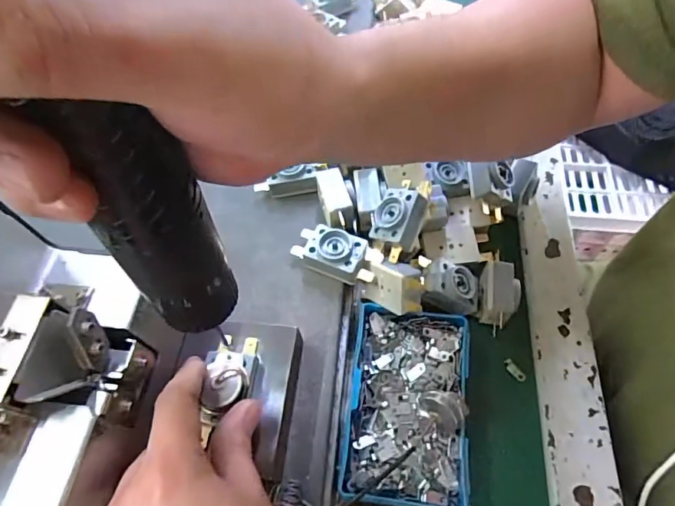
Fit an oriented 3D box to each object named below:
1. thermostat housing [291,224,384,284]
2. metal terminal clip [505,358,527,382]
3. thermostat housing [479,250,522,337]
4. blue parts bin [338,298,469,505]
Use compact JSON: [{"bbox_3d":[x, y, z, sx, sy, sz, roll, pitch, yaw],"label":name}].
[{"bbox_3d":[0.000,0.000,0.297,0.054,0.021,0.027,16,62,12],"label":"thermostat housing"},{"bbox_3d":[0.118,0.078,0.296,0.007,0.004,0.017,-31,63,-15],"label":"metal terminal clip"},{"bbox_3d":[0.112,0.026,0.310,0.022,0.020,0.057,10,61,9],"label":"thermostat housing"},{"bbox_3d":[0.043,0.088,0.270,0.068,0.031,0.113,6,60,7],"label":"blue parts bin"}]

